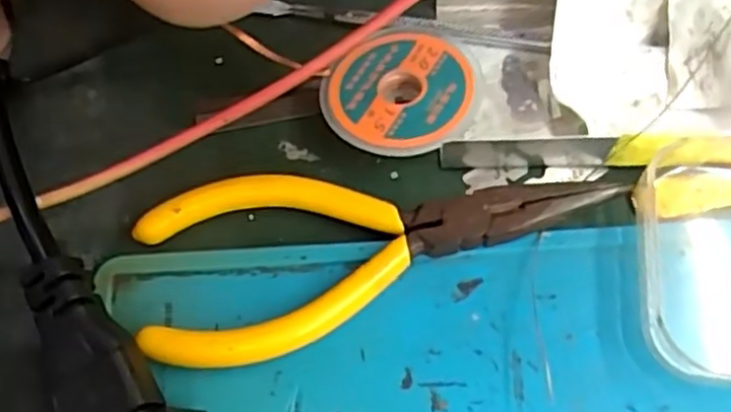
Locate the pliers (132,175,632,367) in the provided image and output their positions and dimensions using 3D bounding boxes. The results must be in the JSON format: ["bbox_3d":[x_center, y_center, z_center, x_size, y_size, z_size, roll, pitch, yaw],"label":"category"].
[{"bbox_3d":[0.004,0.008,0.188,0.127,0.009,0.049,-13,65,-3],"label":"pliers"}]

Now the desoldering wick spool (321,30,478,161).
[{"bbox_3d":[0.009,-0.032,0.205,0.043,0.013,0.040,-1,64,3],"label":"desoldering wick spool"}]

